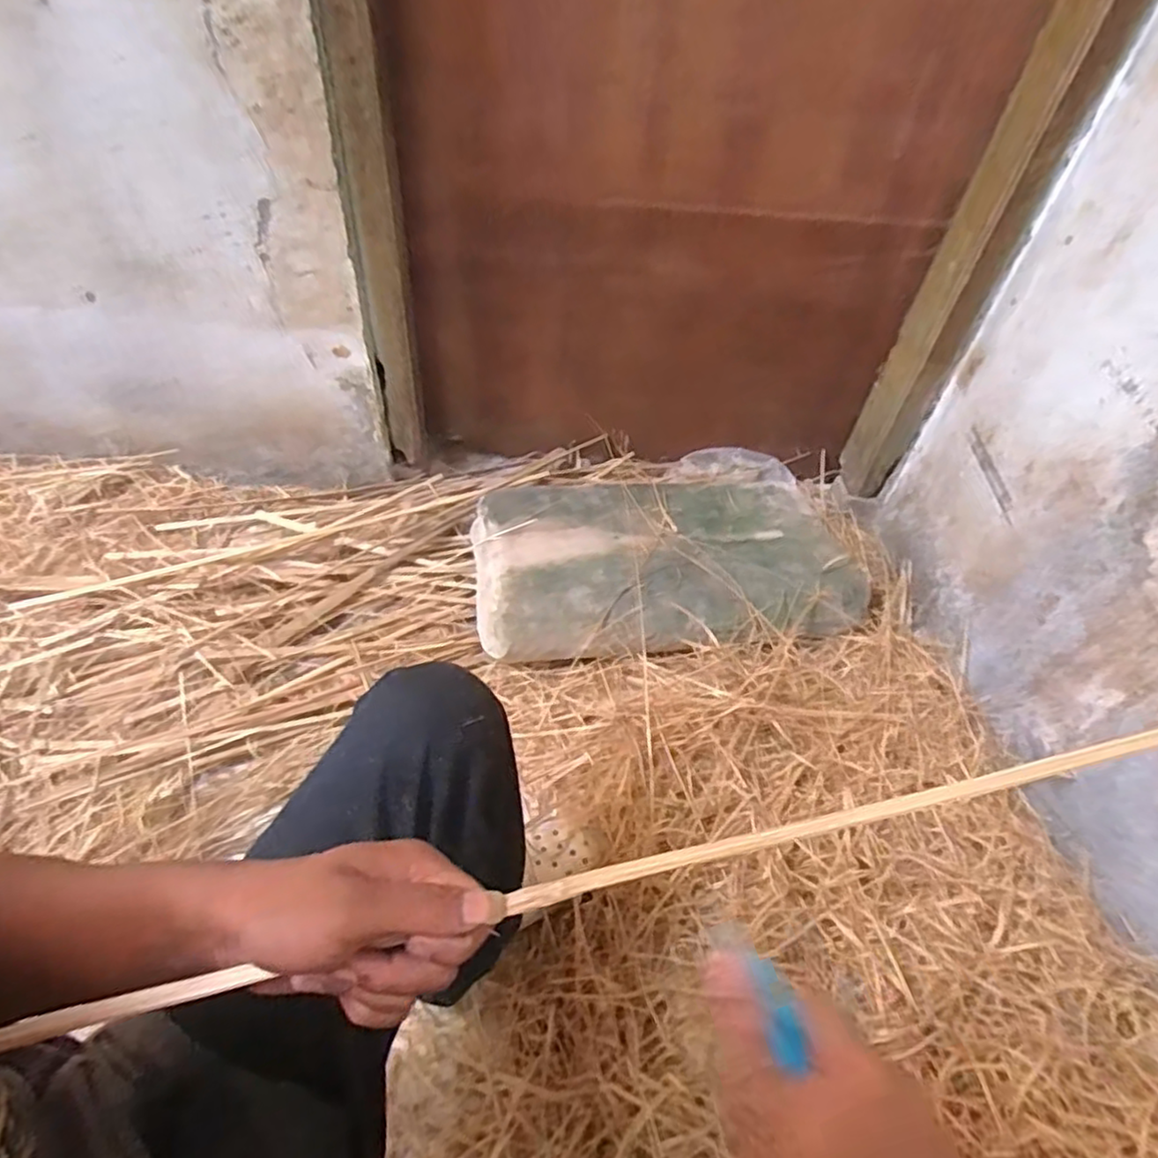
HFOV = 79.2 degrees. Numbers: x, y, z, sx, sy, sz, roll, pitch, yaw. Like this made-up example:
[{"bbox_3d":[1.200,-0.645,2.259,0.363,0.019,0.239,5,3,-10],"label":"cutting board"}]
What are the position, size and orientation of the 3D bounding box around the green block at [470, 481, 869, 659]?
[{"bbox_3d":[0.134,-0.041,1.141,0.601,0.072,0.342,-5,51,-9],"label":"green block"}]

